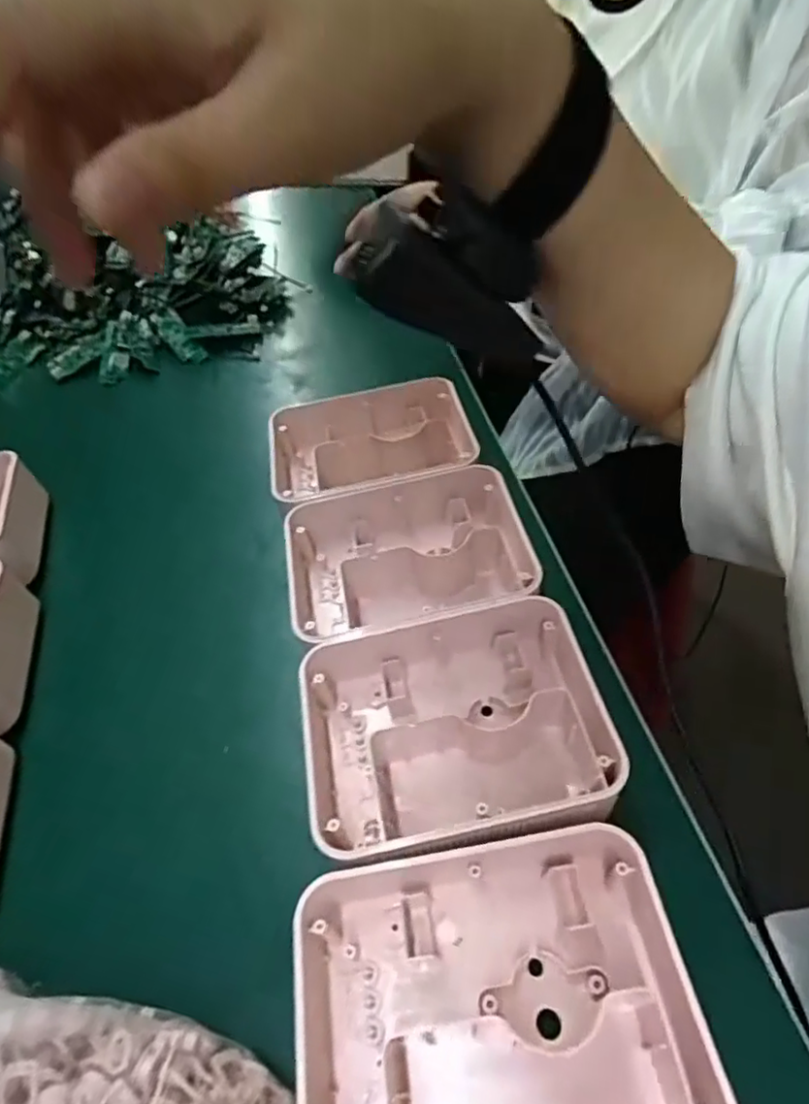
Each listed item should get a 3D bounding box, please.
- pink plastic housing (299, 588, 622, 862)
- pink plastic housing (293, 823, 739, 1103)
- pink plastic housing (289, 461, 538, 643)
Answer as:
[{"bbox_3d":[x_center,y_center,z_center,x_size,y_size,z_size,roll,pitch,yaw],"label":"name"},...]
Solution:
[{"bbox_3d":[0.021,0.079,0.275,0.136,0.040,0.101,-11,49,-1],"label":"pink plastic housing"},{"bbox_3d":[0.032,0.155,0.211,0.141,0.046,0.105,-9,49,0],"label":"pink plastic housing"},{"bbox_3d":[0.004,0.004,0.341,0.137,0.043,0.098,-12,49,-2],"label":"pink plastic housing"}]

